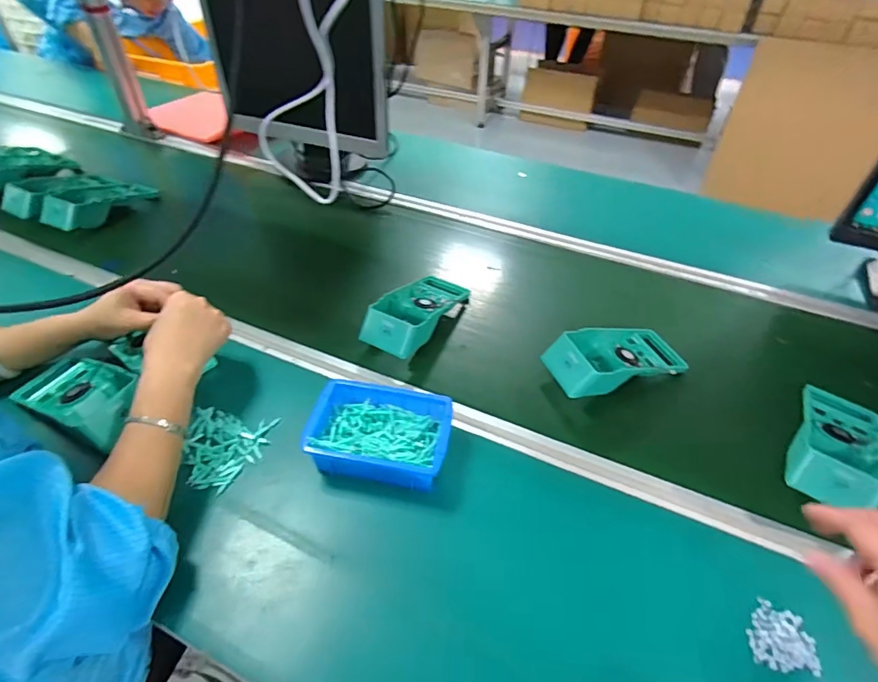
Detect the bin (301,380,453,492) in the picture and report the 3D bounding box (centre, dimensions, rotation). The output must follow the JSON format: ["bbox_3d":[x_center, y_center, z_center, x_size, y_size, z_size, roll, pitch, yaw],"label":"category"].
[{"bbox_3d":[-0.064,0.104,0.540,0.150,0.056,0.110,8,43,5],"label":"bin"}]

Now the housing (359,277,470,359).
[{"bbox_3d":[-0.033,-0.047,0.706,0.084,0.060,0.191,24,47,22],"label":"housing"}]

